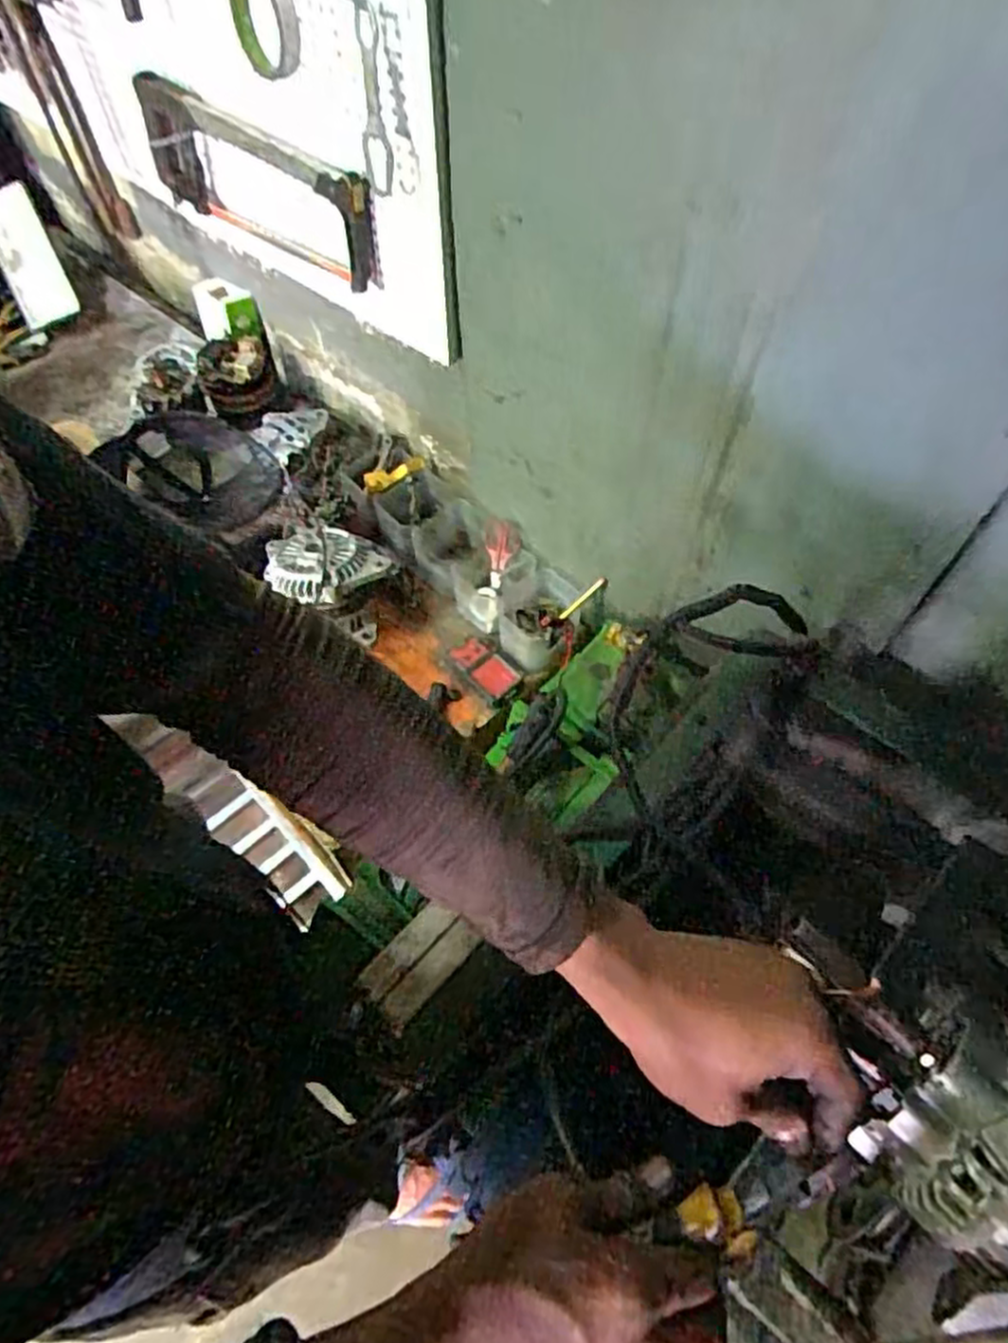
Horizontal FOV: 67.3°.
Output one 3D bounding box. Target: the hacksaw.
[{"bbox_3d":[-0.302,-0.584,0.916,0.399,0.146,0.041,36,66,20],"label":"hacksaw"}]

